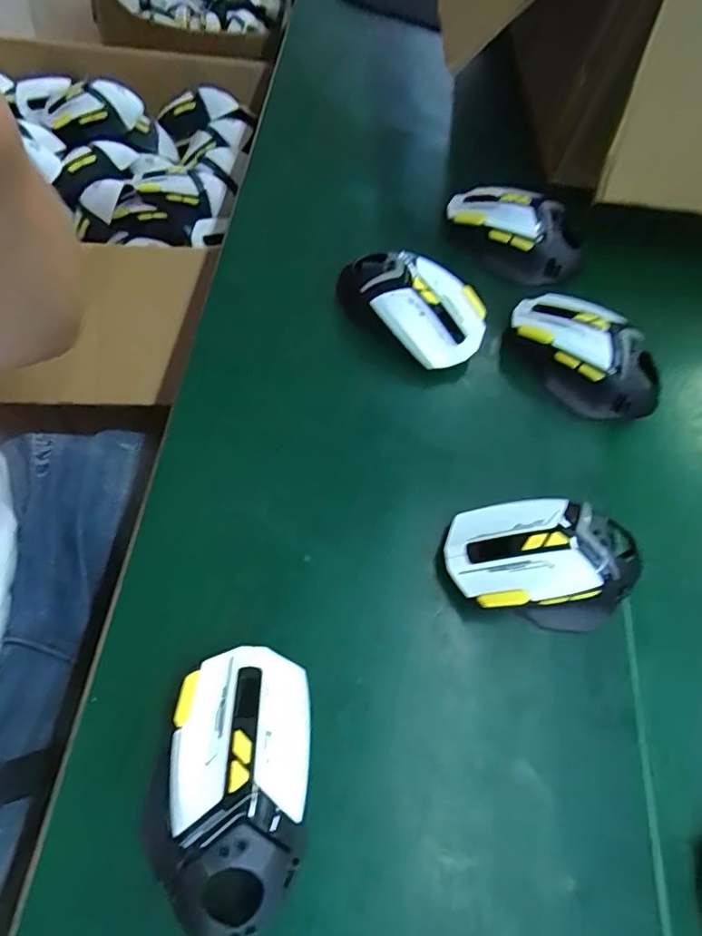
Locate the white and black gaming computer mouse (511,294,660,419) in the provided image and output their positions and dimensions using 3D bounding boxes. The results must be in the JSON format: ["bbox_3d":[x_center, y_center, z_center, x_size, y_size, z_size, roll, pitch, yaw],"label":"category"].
[{"bbox_3d":[0.167,-0.083,0.374,0.062,0.036,0.115,-39,75,-21],"label":"white and black gaming computer mouse"}]

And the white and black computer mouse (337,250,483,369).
[{"bbox_3d":[0.043,-0.122,0.388,0.119,0.042,0.061,36,67,14],"label":"white and black computer mouse"}]

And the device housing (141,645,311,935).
[{"bbox_3d":[-0.054,0.149,0.250,0.065,0.047,0.116,4,64,-5],"label":"device housing"}]

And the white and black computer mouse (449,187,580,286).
[{"bbox_3d":[0.130,-0.196,0.430,0.114,0.040,0.058,39,66,12],"label":"white and black computer mouse"}]

